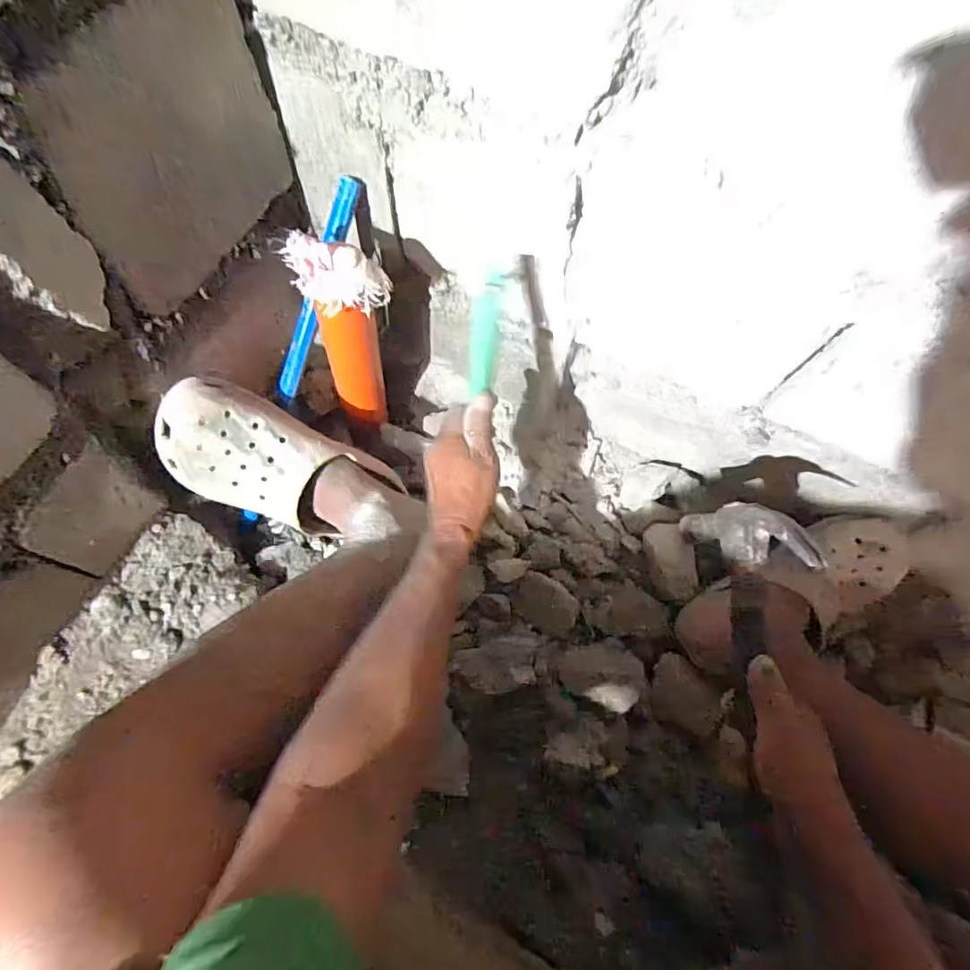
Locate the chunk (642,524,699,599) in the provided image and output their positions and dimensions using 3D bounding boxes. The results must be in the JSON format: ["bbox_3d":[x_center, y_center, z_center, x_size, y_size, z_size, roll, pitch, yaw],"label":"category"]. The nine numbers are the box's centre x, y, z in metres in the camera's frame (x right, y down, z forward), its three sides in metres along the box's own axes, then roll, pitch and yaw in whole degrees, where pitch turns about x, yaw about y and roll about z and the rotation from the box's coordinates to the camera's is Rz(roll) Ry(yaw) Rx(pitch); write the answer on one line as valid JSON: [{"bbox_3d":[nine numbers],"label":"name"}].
[{"bbox_3d":[0.228,0.093,0.656,0.056,0.037,0.092,-10,69,-7],"label":"chunk"}]

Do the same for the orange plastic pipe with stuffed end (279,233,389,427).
[{"bbox_3d":[-0.135,-0.140,0.570,0.087,0.250,0.058,7,68,0],"label":"orange plastic pipe with stuffed end"}]

